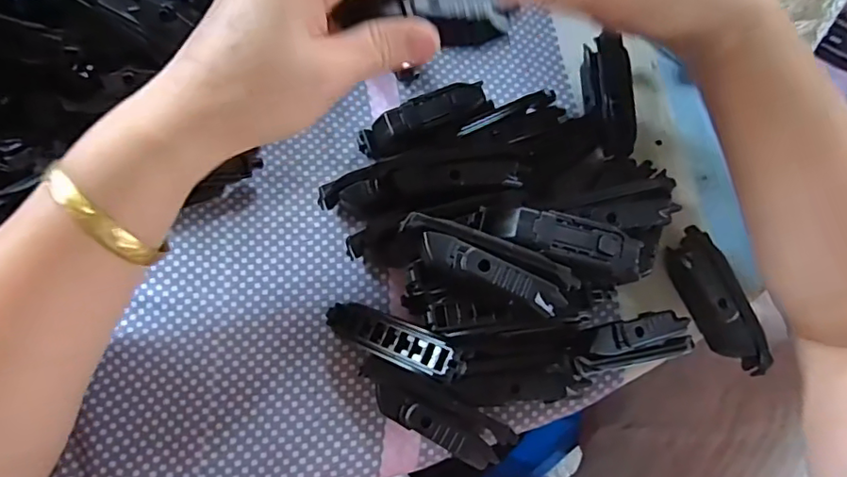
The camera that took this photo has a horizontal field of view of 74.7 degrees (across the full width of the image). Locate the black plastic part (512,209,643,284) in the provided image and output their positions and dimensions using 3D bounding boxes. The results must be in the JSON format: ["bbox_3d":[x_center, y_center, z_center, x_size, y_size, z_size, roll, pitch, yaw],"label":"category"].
[{"bbox_3d":[0.068,0.003,0.246,0.057,0.008,0.023,17,75,3],"label":"black plastic part"}]

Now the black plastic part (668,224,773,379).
[{"bbox_3d":[0.156,0.034,0.296,0.022,0.020,0.078,-20,76,-7],"label":"black plastic part"}]

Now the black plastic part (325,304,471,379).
[{"bbox_3d":[-0.014,0.047,0.266,0.077,0.007,0.020,17,73,31],"label":"black plastic part"}]

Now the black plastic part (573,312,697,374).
[{"bbox_3d":[0.105,0.051,0.272,0.076,0.013,0.023,-6,73,-30],"label":"black plastic part"}]

